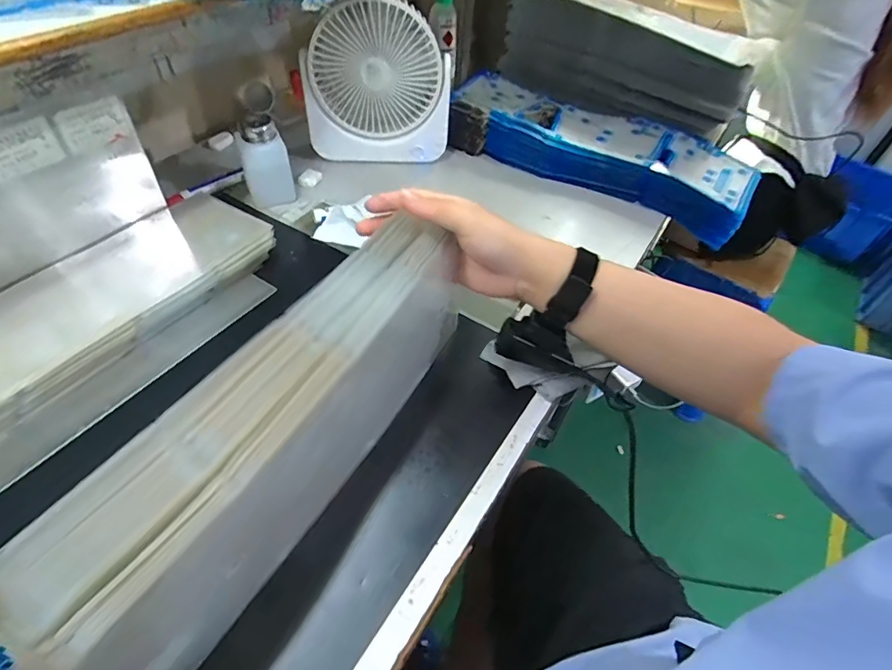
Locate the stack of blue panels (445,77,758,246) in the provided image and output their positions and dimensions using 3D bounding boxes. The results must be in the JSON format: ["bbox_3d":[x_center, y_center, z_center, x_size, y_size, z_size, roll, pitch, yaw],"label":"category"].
[{"bbox_3d":[0.216,-0.270,0.704,0.439,0.068,0.141,25,52,15],"label":"stack of blue panels"}]

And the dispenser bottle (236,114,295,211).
[{"bbox_3d":[-0.225,-0.217,0.597,0.054,0.097,0.041,-16,54,-18],"label":"dispenser bottle"}]

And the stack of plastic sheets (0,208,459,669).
[{"bbox_3d":[-0.116,0.070,0.315,0.102,0.131,0.391,26,46,16],"label":"stack of plastic sheets"}]

